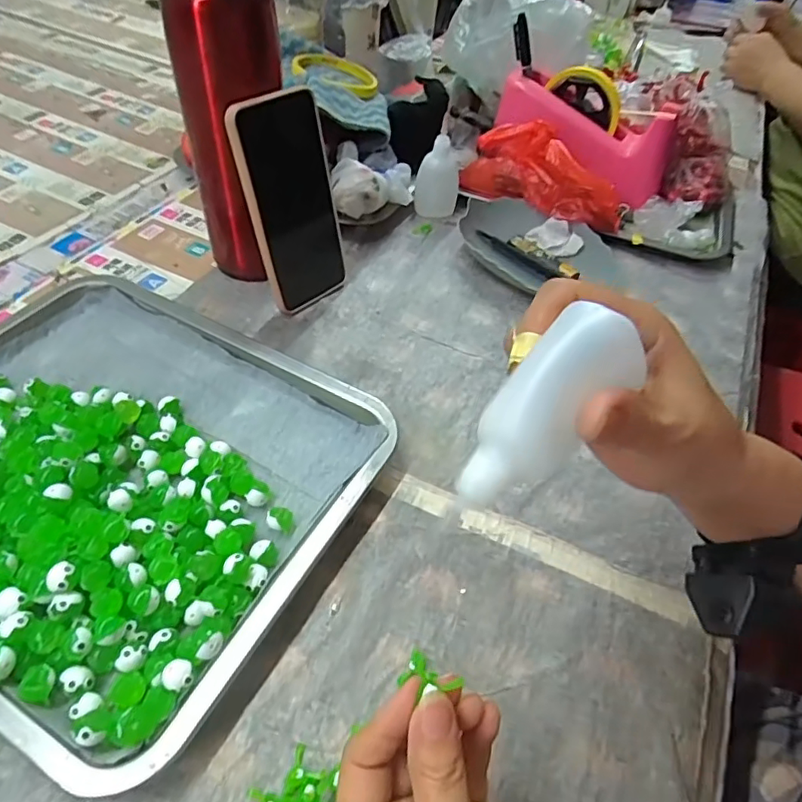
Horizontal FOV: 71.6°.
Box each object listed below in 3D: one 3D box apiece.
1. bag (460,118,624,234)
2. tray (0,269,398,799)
[{"bbox_3d":[0.146,-0.232,0.574,0.168,0.078,0.046,30,53,18],"label":"bag"},{"bbox_3d":[-0.204,0.028,0.360,0.340,0.032,0.258,26,52,15],"label":"tray"}]

